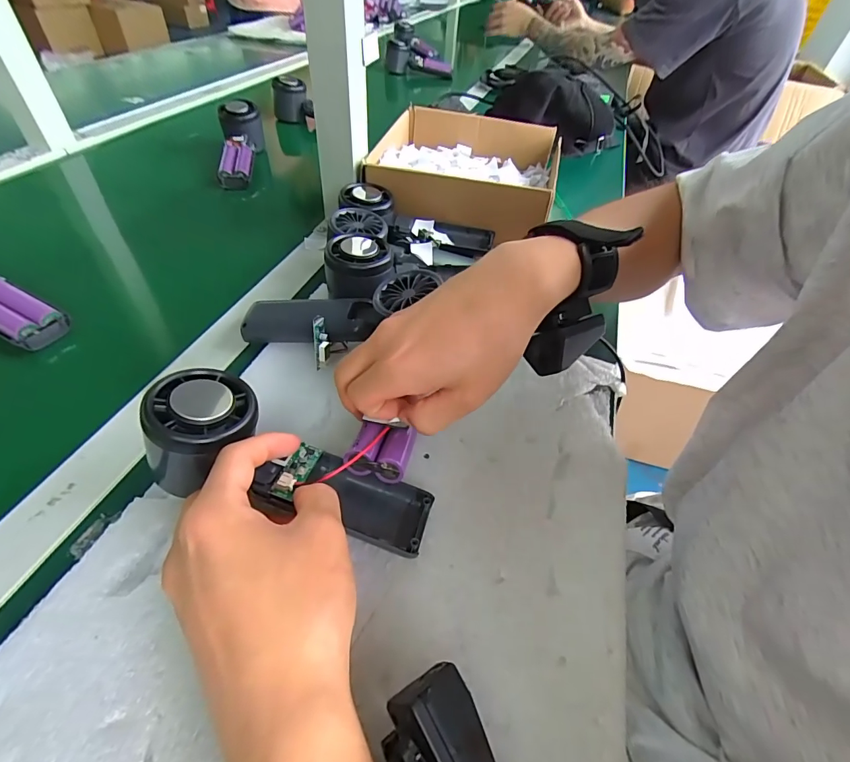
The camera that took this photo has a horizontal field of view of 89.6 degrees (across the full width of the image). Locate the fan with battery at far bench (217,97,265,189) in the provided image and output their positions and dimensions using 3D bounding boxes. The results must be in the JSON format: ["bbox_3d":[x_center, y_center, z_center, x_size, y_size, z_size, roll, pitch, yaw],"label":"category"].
[{"bbox_3d":[-0.257,-0.317,0.588,0.053,0.046,0.151,-2,63,-7],"label":"fan with battery at far bench"}]

